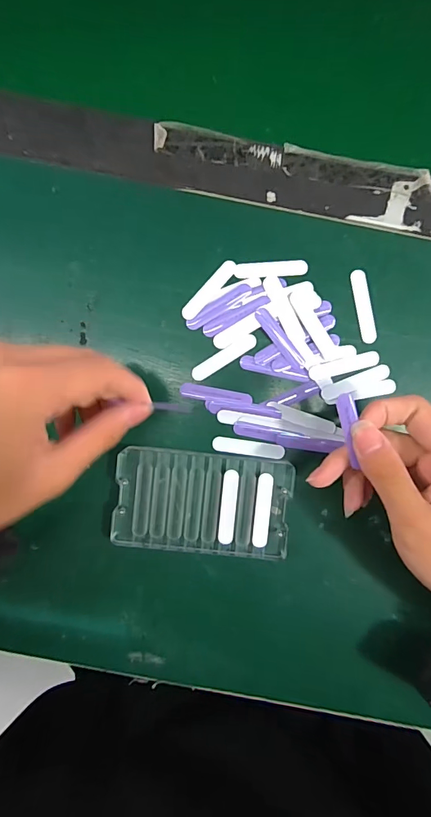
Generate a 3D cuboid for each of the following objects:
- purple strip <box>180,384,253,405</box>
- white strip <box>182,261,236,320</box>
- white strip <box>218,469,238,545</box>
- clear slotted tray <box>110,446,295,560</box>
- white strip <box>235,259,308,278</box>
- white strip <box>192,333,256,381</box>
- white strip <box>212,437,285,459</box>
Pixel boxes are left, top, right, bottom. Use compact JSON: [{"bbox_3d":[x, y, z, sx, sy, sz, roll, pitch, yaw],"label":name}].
[{"bbox_3d":[0.001,-0.009,0.288,0.050,0.004,0.010,10,91,-1],"label":"purple strip"},{"bbox_3d":[-0.004,-0.083,0.285,0.011,0.004,0.050,40,90,-2],"label":"white strip"},{"bbox_3d":[0.009,0.068,0.280,0.011,0.004,0.051,6,91,-1],"label":"white strip"},{"bbox_3d":[-0.009,0.066,0.287,0.121,0.011,0.068,6,91,-1],"label":"clear slotted tray"},{"bbox_3d":[0.039,-0.097,0.286,0.050,0.004,0.011,-4,91,-1],"label":"white strip"},{"bbox_3d":[0.006,-0.036,0.288,0.050,0.004,0.011,-33,92,0],"label":"white strip"},{"bbox_3d":[0.024,0.028,0.292,0.051,0.004,0.010,8,91,-1],"label":"white strip"}]

